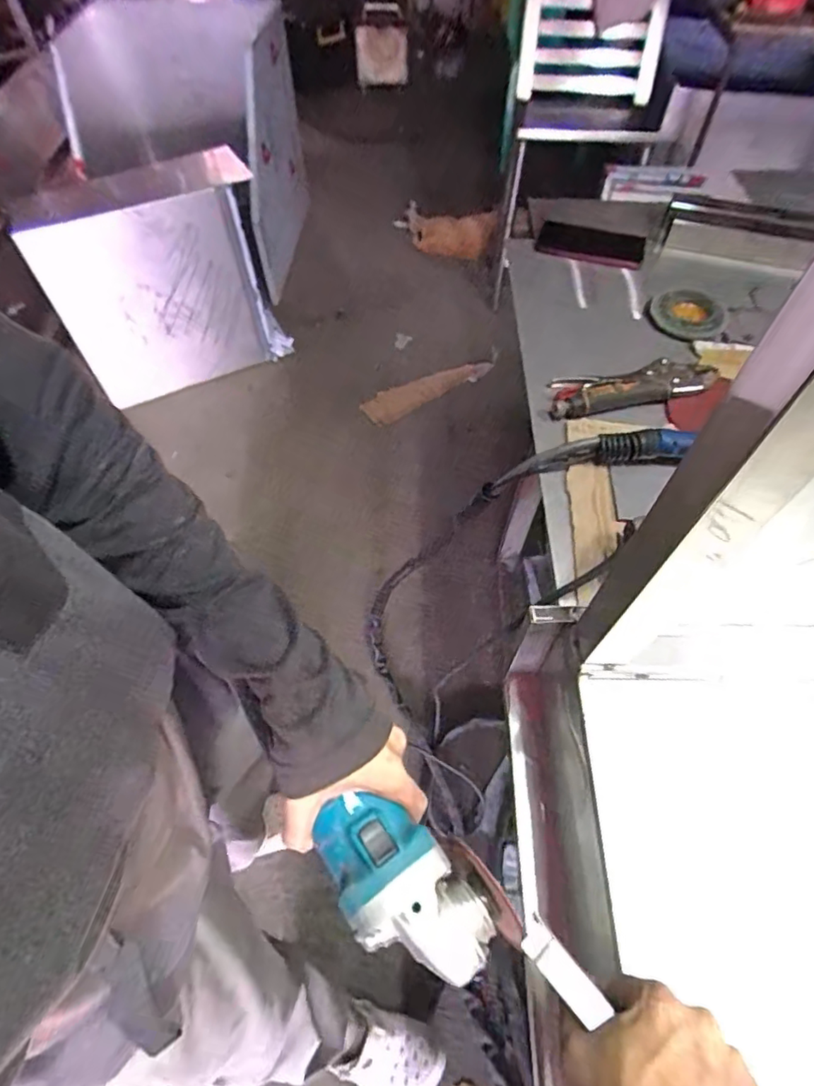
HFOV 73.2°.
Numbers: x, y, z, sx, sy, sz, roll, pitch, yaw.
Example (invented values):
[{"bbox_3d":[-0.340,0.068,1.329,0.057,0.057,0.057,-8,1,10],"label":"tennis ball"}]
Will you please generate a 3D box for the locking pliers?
[{"bbox_3d":[0.265,-0.187,0.649,0.197,0.026,0.057,-7,59,-5],"label":"locking pliers"}]

